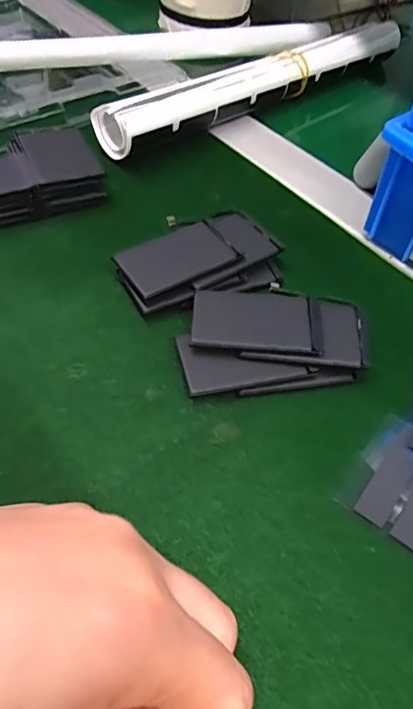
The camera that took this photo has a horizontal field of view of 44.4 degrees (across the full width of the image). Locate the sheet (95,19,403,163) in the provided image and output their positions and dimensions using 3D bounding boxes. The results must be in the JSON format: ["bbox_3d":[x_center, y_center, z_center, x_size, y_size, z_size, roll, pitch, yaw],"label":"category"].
[{"bbox_3d":[0.050,-0.204,0.367,0.284,0.026,0.031,-31,60,-24],"label":"sheet"}]

